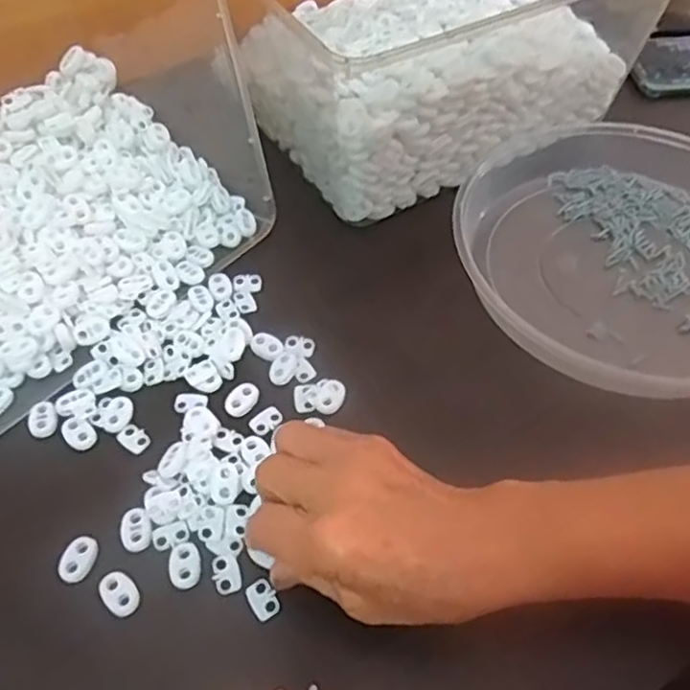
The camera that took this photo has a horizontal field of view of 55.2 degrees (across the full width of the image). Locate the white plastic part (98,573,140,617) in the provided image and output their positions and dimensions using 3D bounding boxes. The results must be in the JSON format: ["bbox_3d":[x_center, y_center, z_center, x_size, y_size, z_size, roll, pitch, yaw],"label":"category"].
[{"bbox_3d":[-0.110,0.122,0.324,0.015,0.004,0.023,-31,60,-21],"label":"white plastic part"}]

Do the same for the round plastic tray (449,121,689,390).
[{"bbox_3d":[0.192,-0.075,0.452,0.227,0.038,0.225,0,54,0],"label":"round plastic tray"}]

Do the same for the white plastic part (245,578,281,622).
[{"bbox_3d":[-0.040,0.124,0.324,0.014,0.004,0.019,-27,58,-19],"label":"white plastic part"}]

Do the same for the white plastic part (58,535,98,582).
[{"bbox_3d":[-0.134,0.106,0.332,0.016,0.004,0.023,8,54,6],"label":"white plastic part"}]

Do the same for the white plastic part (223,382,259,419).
[{"bbox_3d":[-0.061,0.031,0.390,0.015,0.004,0.023,23,57,16],"label":"white plastic part"}]

